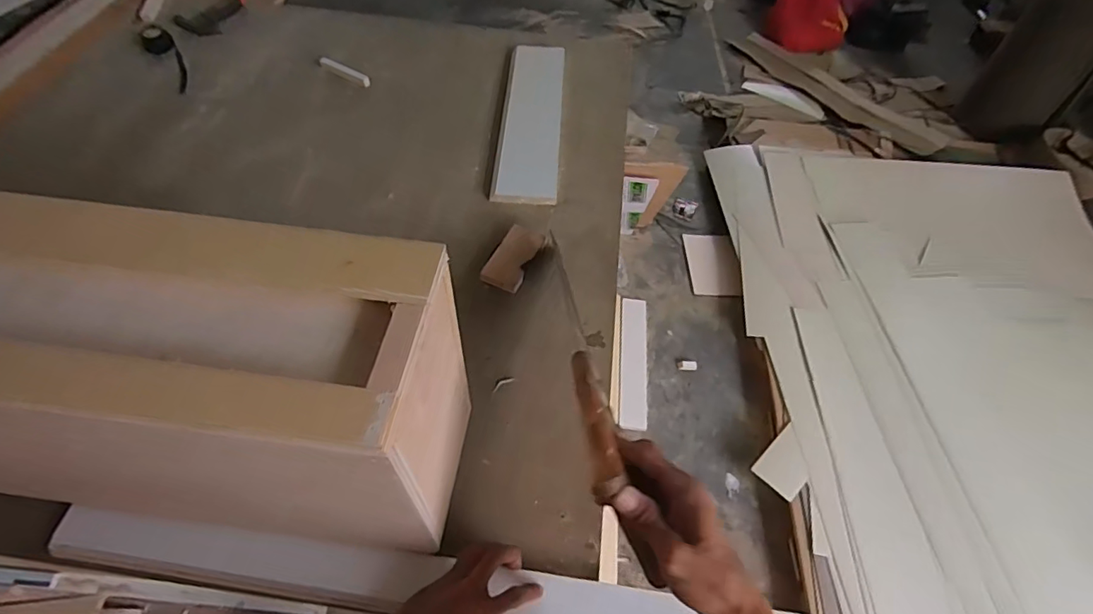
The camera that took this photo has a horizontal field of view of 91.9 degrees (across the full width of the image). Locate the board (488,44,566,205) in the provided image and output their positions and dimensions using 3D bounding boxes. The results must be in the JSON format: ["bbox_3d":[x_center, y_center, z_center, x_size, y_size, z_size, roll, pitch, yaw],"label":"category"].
[{"bbox_3d":[-0.028,-0.374,1.039,0.115,0.012,0.445,7,59,-6],"label":"board"}]

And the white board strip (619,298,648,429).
[{"bbox_3d":[0.279,0.162,1.674,0.085,0.014,0.451,7,55,1],"label":"white board strip"}]

